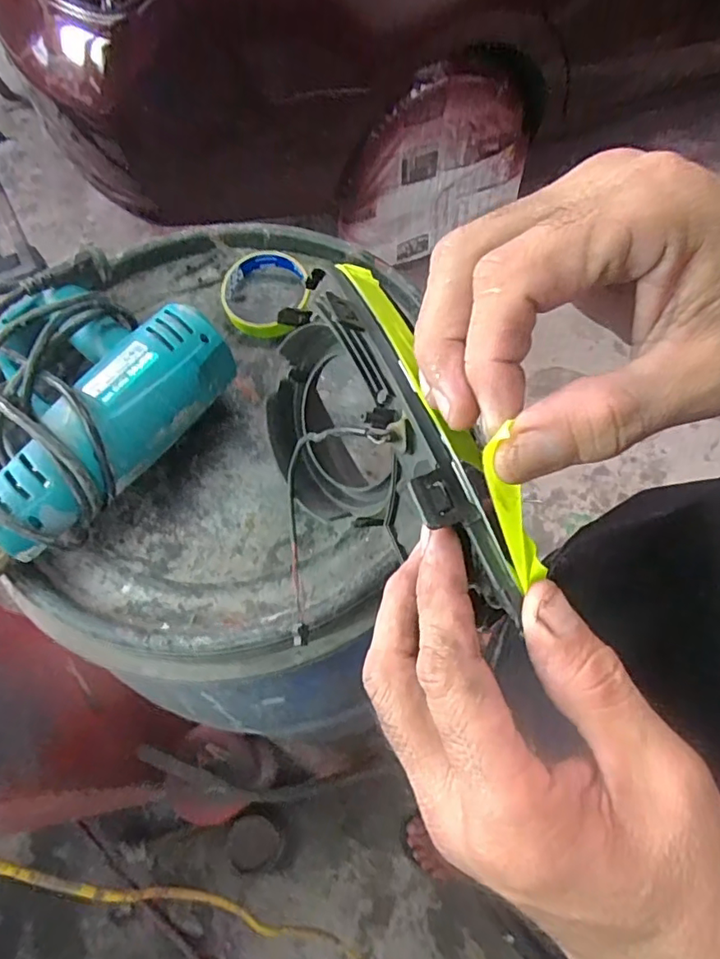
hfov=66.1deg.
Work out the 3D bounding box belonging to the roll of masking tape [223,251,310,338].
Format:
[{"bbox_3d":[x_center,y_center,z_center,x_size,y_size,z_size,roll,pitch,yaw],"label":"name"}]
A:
[{"bbox_3d":[-0.088,-0.175,0.522,0.083,0.023,0.083,-2,72,6],"label":"roll of masking tape"}]

